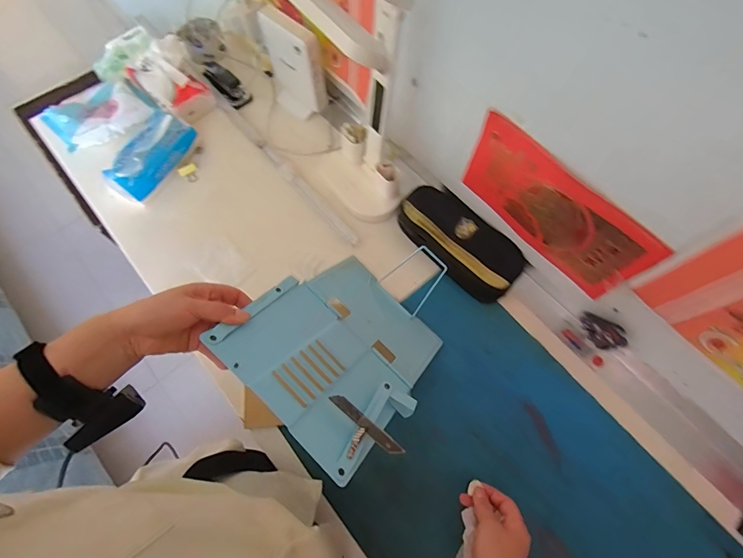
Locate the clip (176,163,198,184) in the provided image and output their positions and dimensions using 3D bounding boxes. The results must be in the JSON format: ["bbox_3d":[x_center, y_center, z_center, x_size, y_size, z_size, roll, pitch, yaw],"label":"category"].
[{"bbox_3d":[-0.337,-0.199,0.710,0.029,0.015,0.033,34,71,12],"label":"clip"}]

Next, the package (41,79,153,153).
[{"bbox_3d":[-0.525,-0.318,0.725,0.159,0.034,0.126,-38,74,-16],"label":"package"}]

